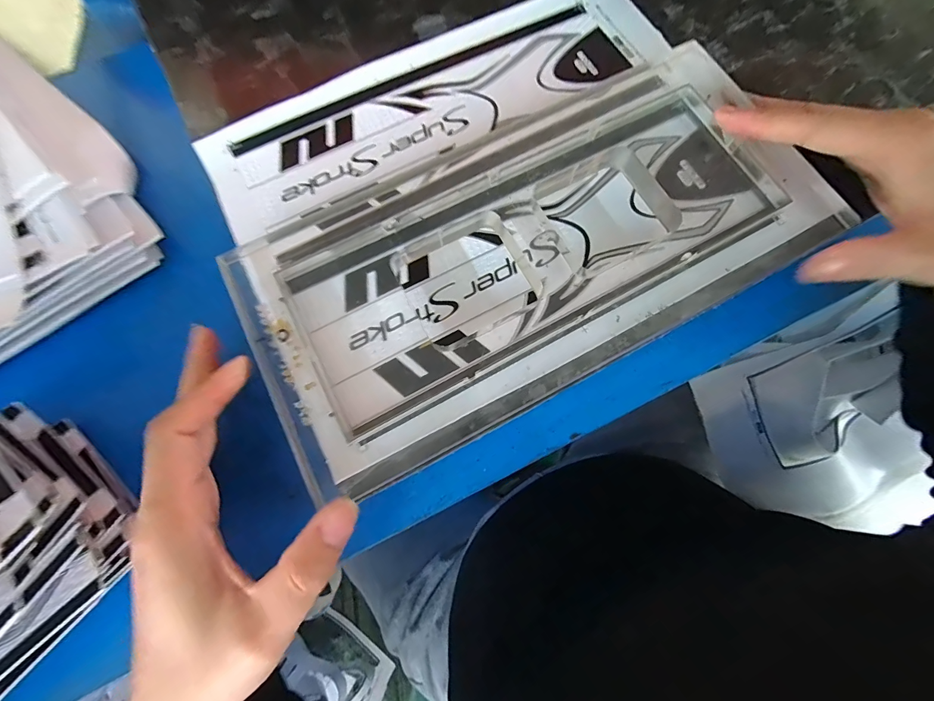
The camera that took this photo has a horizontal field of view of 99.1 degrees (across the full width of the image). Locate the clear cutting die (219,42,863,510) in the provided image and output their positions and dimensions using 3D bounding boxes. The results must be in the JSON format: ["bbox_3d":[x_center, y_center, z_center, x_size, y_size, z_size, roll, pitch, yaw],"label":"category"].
[{"bbox_3d":[0.033,-0.064,0.229,0.312,0.030,0.167,-26,75,-8],"label":"clear cutting die"}]

